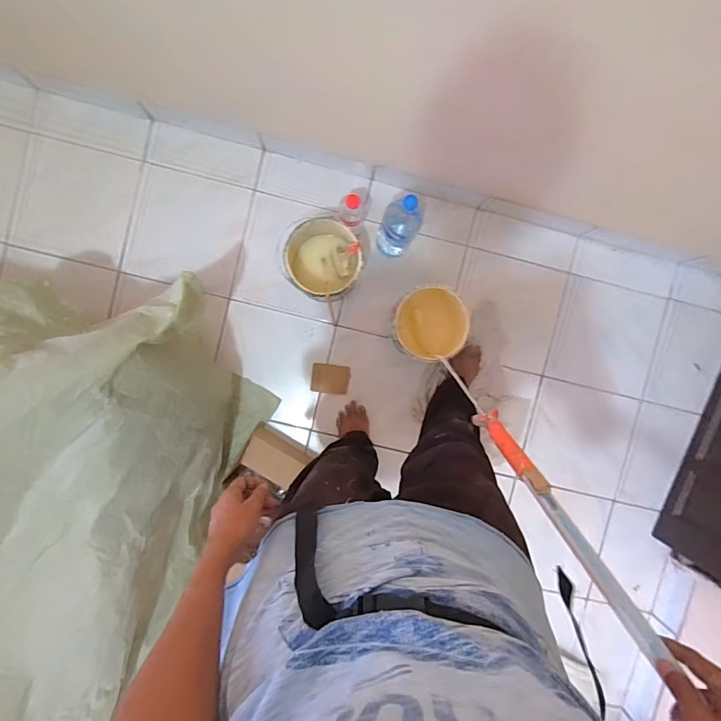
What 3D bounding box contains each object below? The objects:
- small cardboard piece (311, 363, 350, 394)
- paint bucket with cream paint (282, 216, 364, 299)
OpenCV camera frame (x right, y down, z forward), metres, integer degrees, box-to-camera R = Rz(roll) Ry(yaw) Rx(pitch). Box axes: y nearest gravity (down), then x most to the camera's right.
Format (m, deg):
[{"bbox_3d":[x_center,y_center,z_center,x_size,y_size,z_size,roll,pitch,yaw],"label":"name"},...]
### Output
[{"bbox_3d":[-0.084,0.053,1.248,0.105,0.007,0.080,7,93,-3],"label":"small cardboard piece"},{"bbox_3d":[-0.093,-0.243,1.109,0.179,0.165,0.182,0,93,-3],"label":"paint bucket with cream paint"}]

